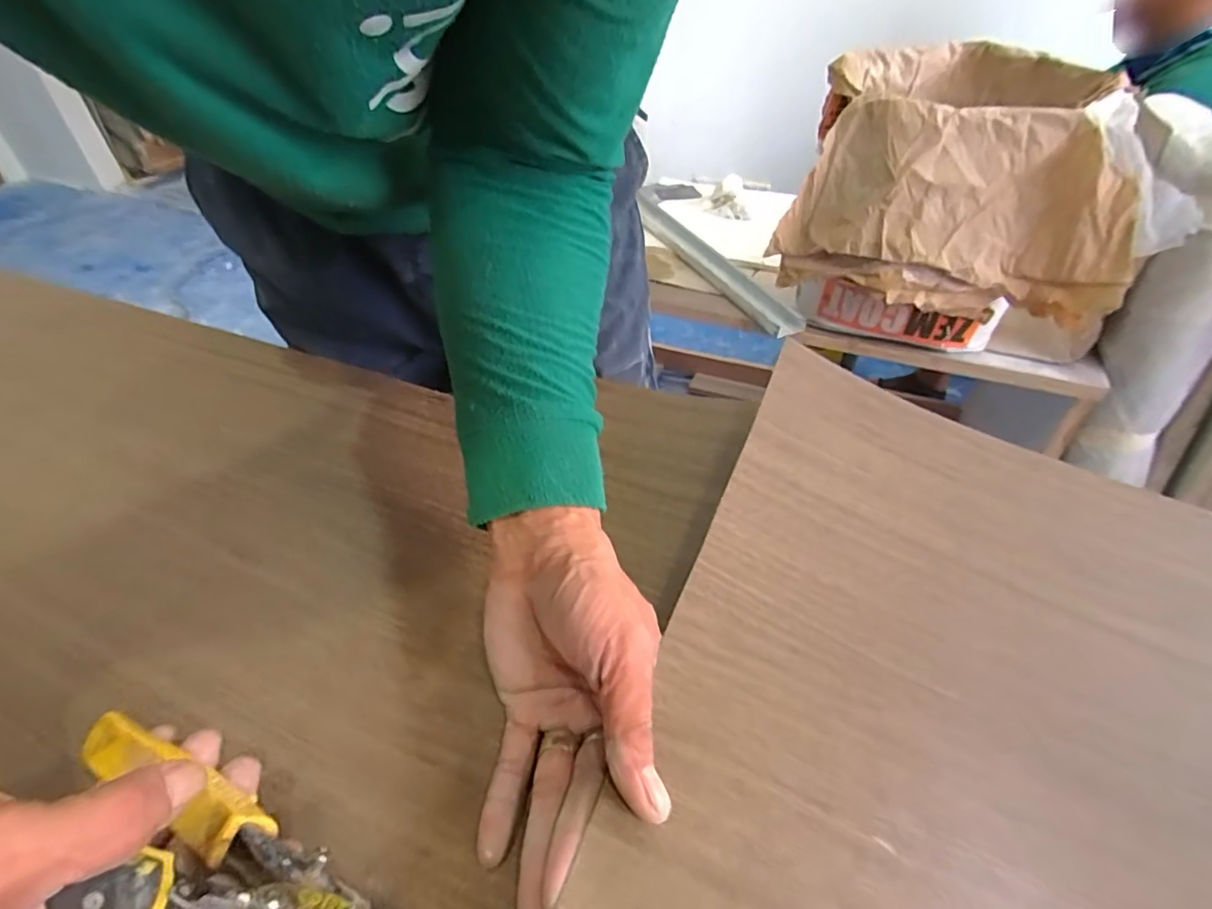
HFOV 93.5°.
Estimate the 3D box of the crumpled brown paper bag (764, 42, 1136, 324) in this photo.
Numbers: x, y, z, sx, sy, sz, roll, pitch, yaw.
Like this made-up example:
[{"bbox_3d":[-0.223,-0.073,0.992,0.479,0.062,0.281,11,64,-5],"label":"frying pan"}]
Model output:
[{"bbox_3d":[0.428,-0.328,0.700,0.364,0.232,0.251,15,44,16],"label":"crumpled brown paper bag"}]

